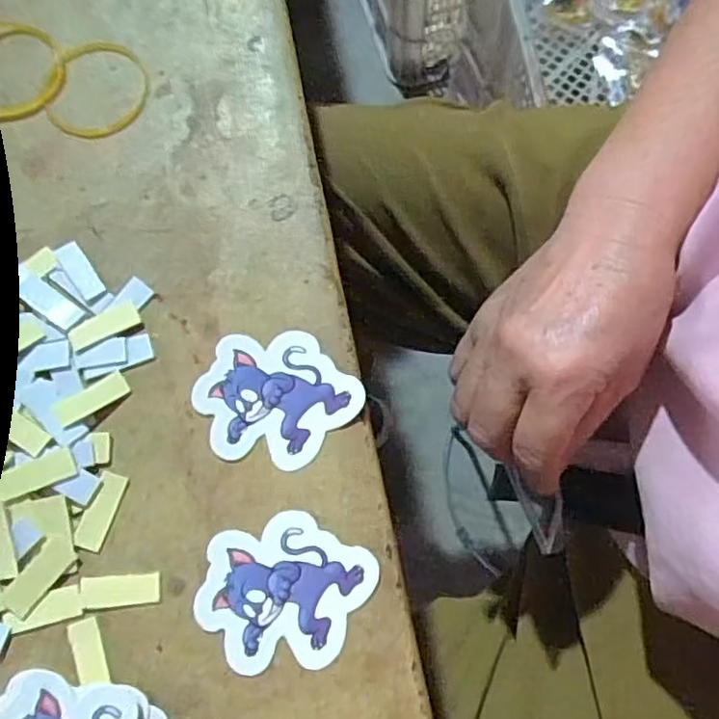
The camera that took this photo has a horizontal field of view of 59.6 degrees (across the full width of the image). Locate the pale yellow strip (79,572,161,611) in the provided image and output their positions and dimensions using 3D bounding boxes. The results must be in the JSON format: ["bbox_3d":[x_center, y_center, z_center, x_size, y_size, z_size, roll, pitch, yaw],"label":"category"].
[{"bbox_3d":[-0.087,0.083,0.225,0.028,0.004,0.011,-5,75,0],"label":"pale yellow strip"}]

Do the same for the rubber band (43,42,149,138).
[{"bbox_3d":[-0.114,-0.119,0.275,0.042,0.004,0.046,0,75,1],"label":"rubber band"}]

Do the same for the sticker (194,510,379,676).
[{"bbox_3d":[-0.029,0.084,0.226,0.056,0.004,0.054,28,78,8],"label":"sticker"}]

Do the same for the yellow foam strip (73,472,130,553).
[{"bbox_3d":[-0.096,0.056,0.233,0.010,0.004,0.028,18,76,6],"label":"yellow foam strip"}]

